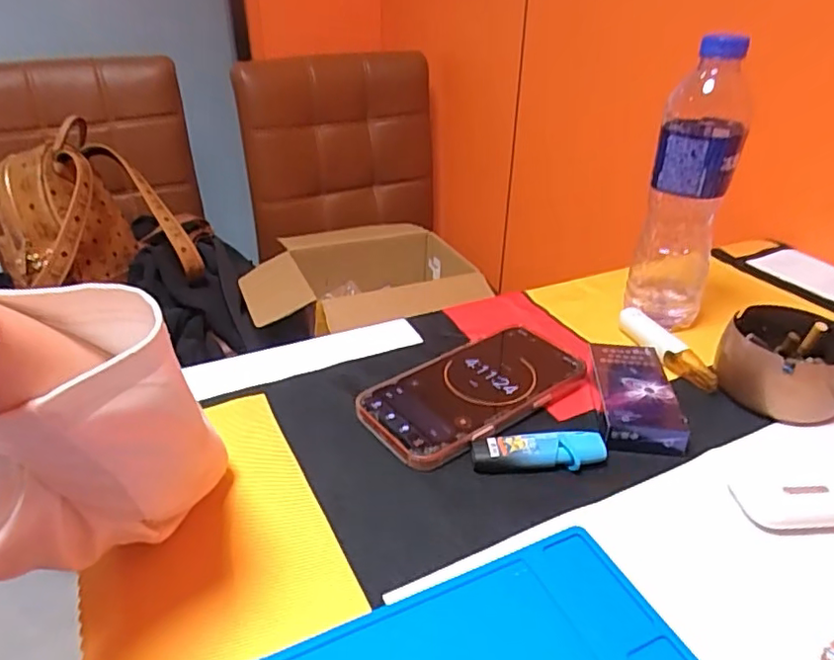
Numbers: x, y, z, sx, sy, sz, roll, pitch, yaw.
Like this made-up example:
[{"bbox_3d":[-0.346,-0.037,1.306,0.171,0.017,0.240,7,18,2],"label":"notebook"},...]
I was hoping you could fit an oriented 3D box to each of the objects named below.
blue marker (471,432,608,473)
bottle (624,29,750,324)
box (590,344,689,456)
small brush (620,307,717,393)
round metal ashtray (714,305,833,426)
[{"bbox_3d":[0.077,0.077,0.382,0.083,0.014,0.022,0,32,-1],"label":"blue marker"},{"bbox_3d":[0.219,-0.115,0.485,0.059,0.210,0.062,16,35,23],"label":"bottle"},{"bbox_3d":[0.154,0.047,0.425,0.051,0.024,0.094,5,32,6],"label":"box"},{"bbox_3d":[0.198,0.014,0.482,0.019,0.021,0.098,-12,34,-19],"label":"small brush"},{"bbox_3d":[0.269,0.025,0.442,0.085,0.048,0.083,1,32,0],"label":"round metal ashtray"}]

